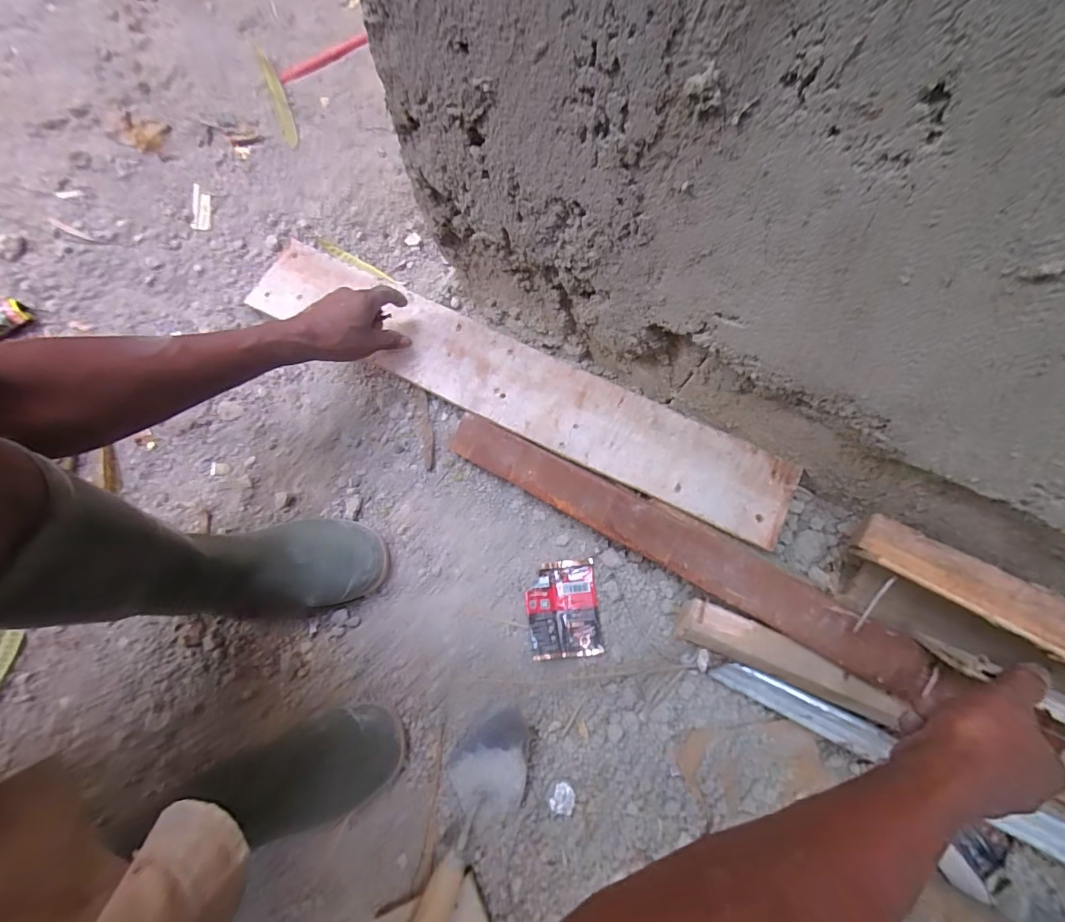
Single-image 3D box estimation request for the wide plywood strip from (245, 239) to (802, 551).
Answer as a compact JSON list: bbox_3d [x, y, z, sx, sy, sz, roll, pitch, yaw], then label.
[{"bbox_3d":[-0.034,-0.105,0.594,0.736,0.020,0.113,26,78,9],"label":"wide plywood strip"}]

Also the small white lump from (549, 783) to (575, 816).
[{"bbox_3d":[0.035,0.378,0.515,0.026,0.006,0.030,28,78,7],"label":"small white lump"}]

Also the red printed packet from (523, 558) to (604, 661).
[{"bbox_3d":[0.037,0.182,0.568,0.086,0.017,0.111,-6,76,-2],"label":"red printed packet"}]

